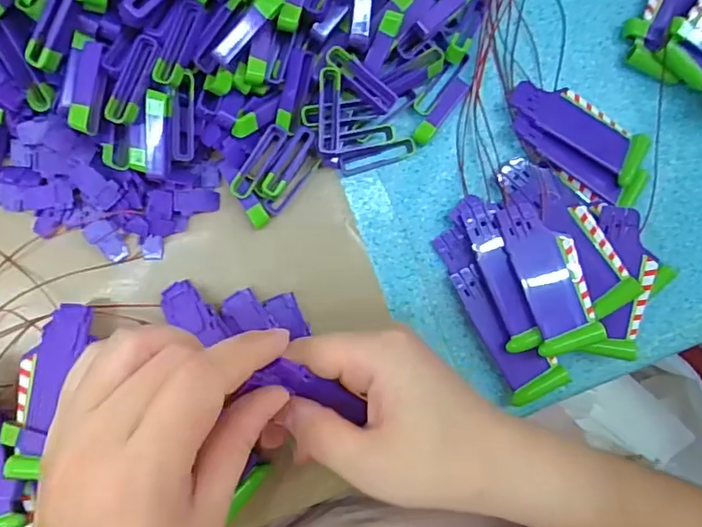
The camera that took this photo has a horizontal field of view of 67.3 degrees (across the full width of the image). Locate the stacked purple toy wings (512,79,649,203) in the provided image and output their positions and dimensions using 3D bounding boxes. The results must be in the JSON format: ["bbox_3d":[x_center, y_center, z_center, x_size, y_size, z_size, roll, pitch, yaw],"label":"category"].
[{"bbox_3d":[0.139,-0.077,0.323,0.094,0.018,0.047,33,87,-4],"label":"stacked purple toy wings"}]

